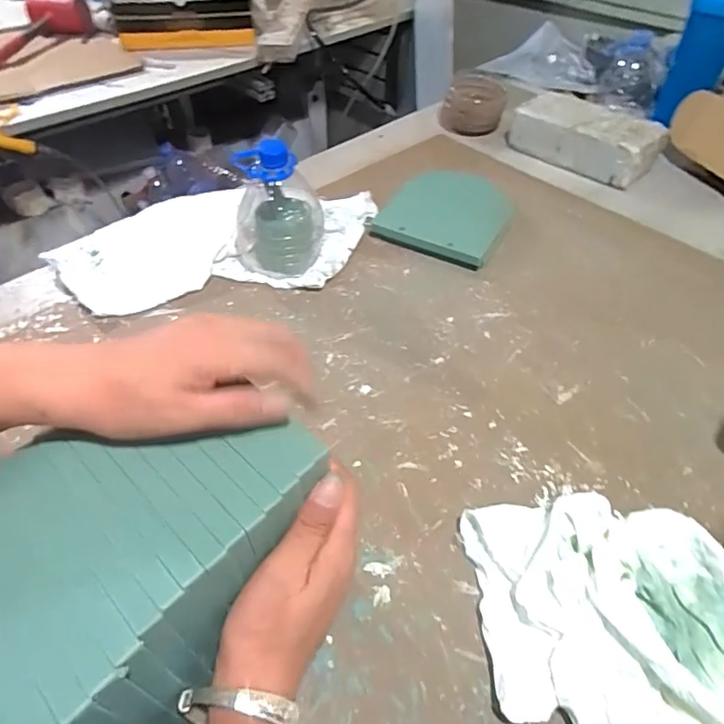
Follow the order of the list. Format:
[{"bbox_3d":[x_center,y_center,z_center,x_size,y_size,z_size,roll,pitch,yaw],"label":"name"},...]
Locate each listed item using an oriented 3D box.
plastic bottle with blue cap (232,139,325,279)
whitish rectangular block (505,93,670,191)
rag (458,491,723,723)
[{"bbox_3d":[-0.099,-0.176,0.585,0.099,0.144,0.090,7,48,6],"label":"plastic bottle with blue cap"},{"bbox_3d":[0.332,-0.341,0.786,0.093,0.054,0.205,-35,57,-27],"label":"whitish rectangular block"},{"bbox_3d":[0.167,0.173,0.338,0.174,0.039,0.175,1,48,1],"label":"rag"}]

